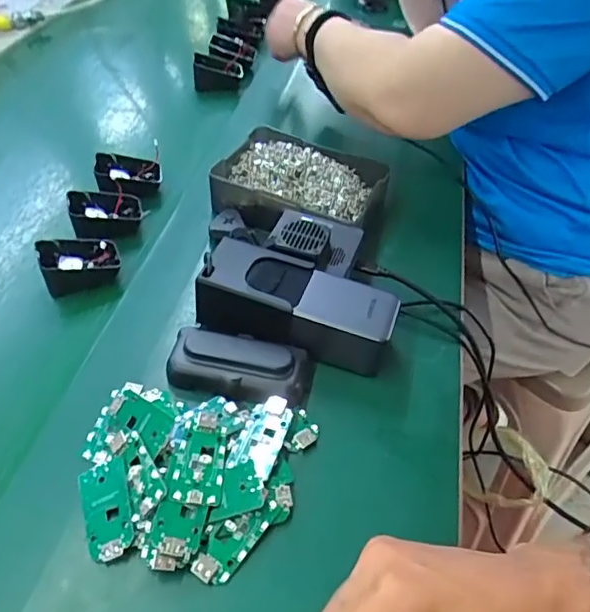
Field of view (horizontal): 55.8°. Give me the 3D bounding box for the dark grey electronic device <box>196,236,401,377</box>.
[{"bbox_3d":[0.002,0.003,0.452,0.155,0.066,0.062,14,48,13],"label":"dark grey electronic device"}]

